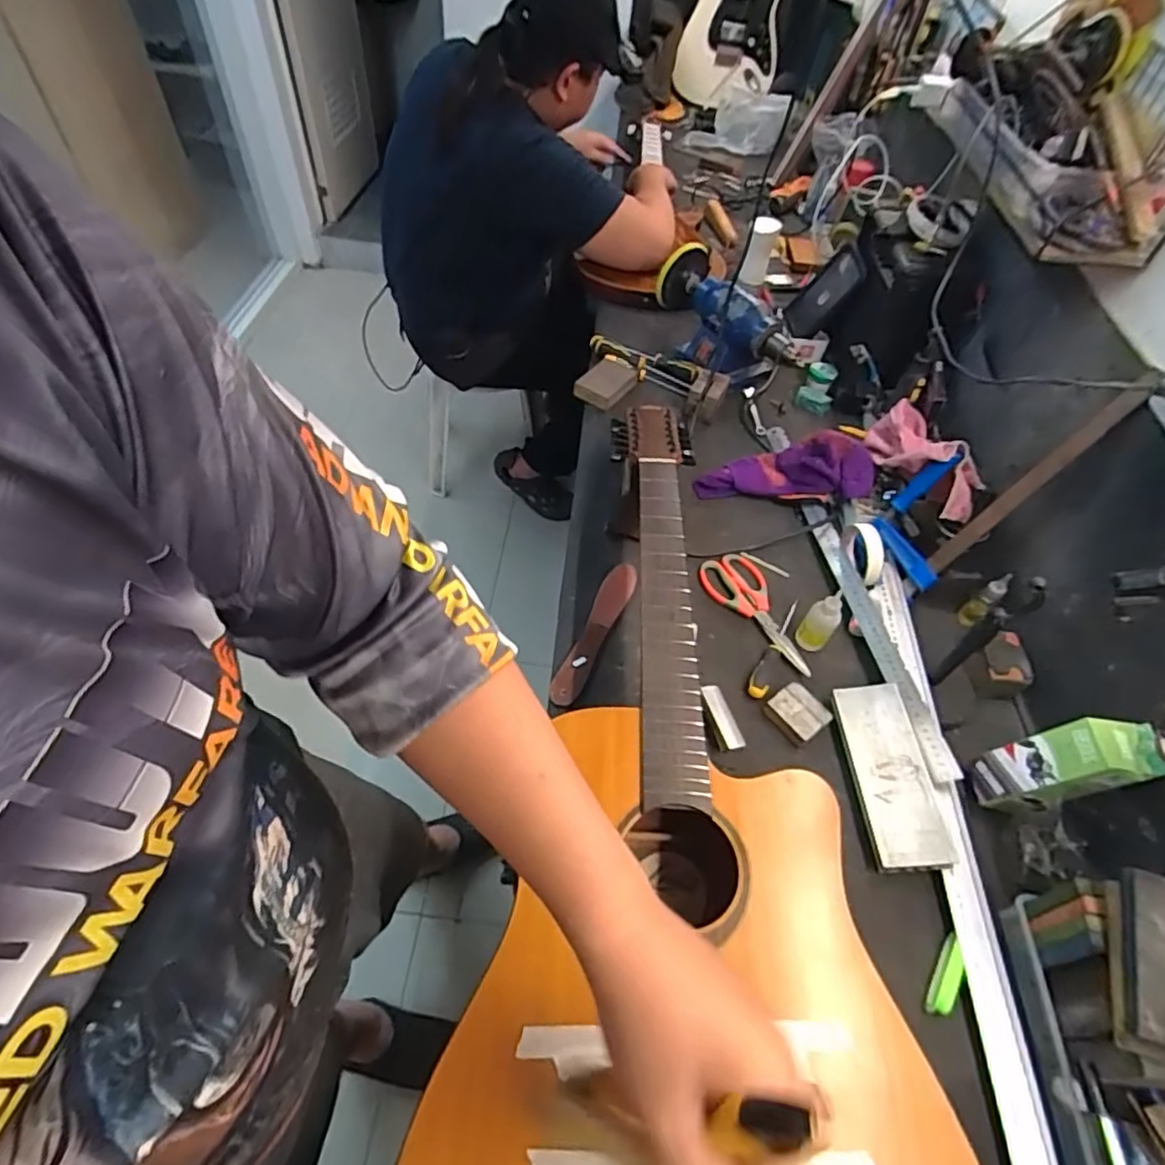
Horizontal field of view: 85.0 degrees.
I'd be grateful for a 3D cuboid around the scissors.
[{"bbox_3d":[0.241,0.039,0.849,0.080,0.018,0.199,-23,58,-21],"label":"scissors"}]

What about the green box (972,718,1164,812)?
[{"bbox_3d":[0.483,0.186,0.650,0.051,0.165,0.063,25,46,-28],"label":"green box"}]

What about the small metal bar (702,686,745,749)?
[{"bbox_3d":[0.165,0.157,0.745,0.025,0.011,0.083,-11,55,-14],"label":"small metal bar"}]

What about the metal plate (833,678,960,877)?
[{"bbox_3d":[0.335,0.207,0.698,0.074,0.015,0.199,-9,52,10],"label":"metal plate"}]

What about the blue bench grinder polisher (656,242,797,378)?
[{"bbox_3d":[0.252,-0.468,1.142,0.120,0.126,0.299,-17,56,-18],"label":"blue bench grinder polisher"}]

